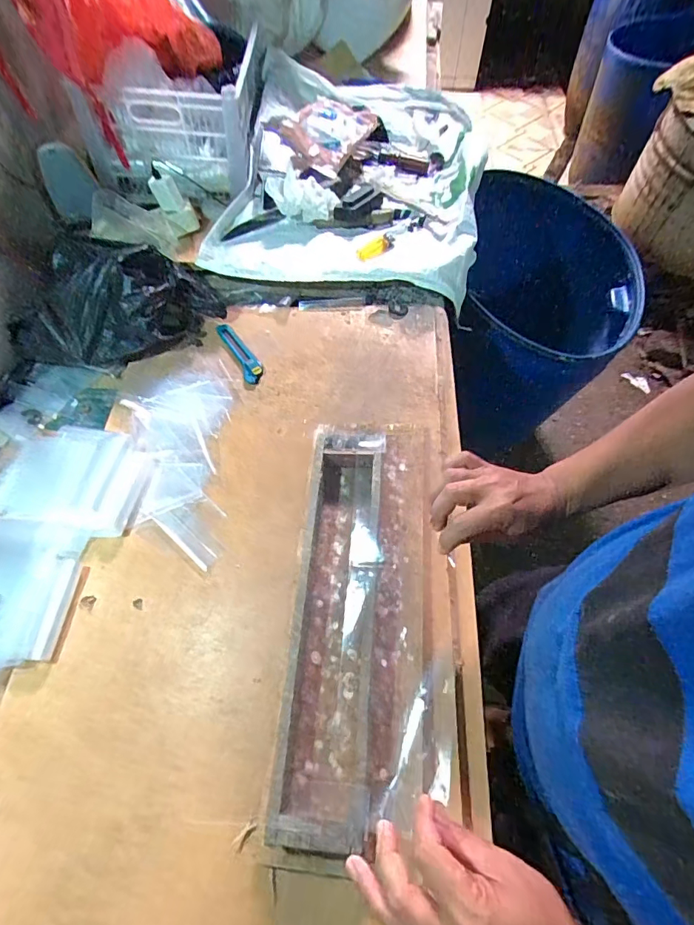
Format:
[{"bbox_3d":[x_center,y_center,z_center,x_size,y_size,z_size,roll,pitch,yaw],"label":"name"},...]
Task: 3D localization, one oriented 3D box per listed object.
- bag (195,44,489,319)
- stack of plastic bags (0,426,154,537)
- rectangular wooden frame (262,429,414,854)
[{"bbox_3d":[0.032,-0.587,0.889,0.461,0.165,0.612,10,62,10],"label":"bag"},{"bbox_3d":[-0.394,0.015,0.649,0.227,0.031,0.157,8,61,9],"label":"stack of plastic bags"},{"bbox_3d":[0.011,0.148,0.529,0.129,0.056,0.462,2,61,6],"label":"rectangular wooden frame"}]

